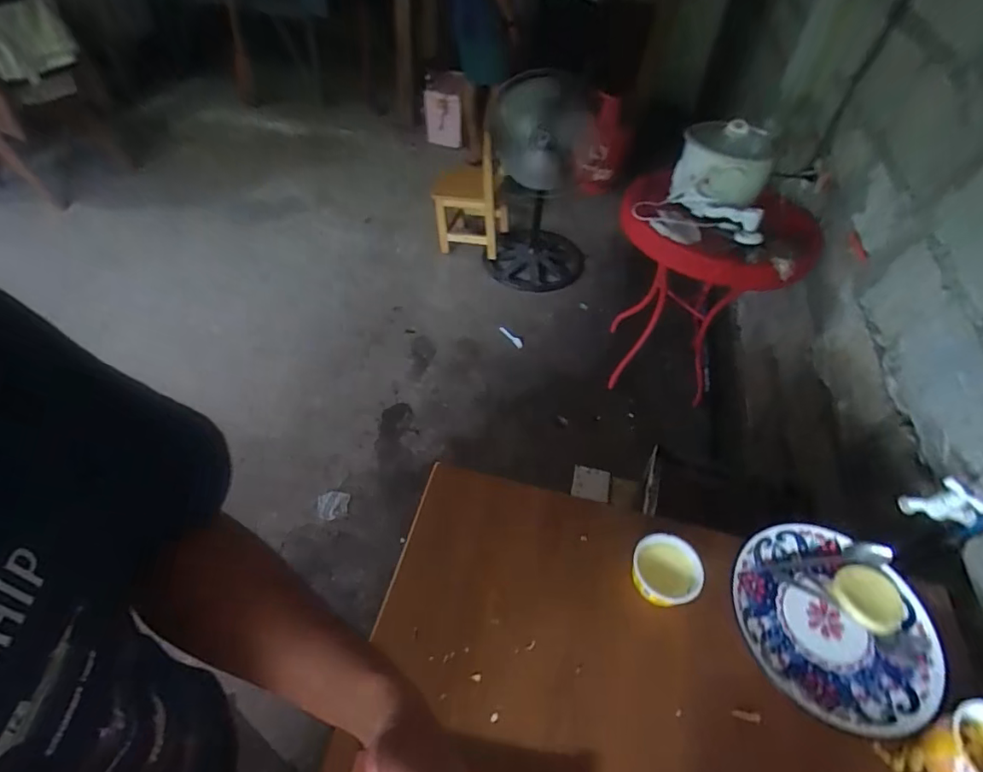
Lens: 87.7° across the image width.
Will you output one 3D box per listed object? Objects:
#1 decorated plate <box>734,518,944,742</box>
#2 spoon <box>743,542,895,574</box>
[{"bbox_3d":[0.473,0.327,0.711,0.251,0.022,0.257,1,49,-1],"label":"decorated plate"},{"bbox_3d":[0.477,0.253,0.754,0.211,0.041,0.028,-1,49,-3],"label":"spoon"}]

